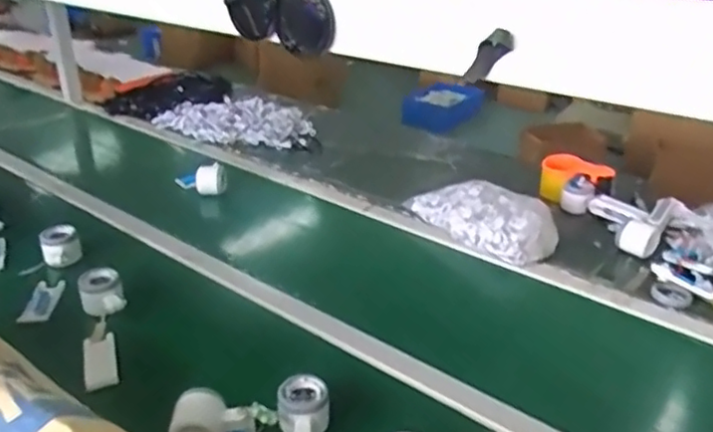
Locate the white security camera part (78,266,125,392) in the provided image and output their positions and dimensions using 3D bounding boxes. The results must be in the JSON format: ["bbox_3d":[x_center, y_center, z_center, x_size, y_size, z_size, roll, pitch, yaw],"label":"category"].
[{"bbox_3d":[-0.365,0.145,0.936,0.070,0.052,0.224,-9,28,-18],"label":"white security camera part"}]

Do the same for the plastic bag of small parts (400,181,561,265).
[{"bbox_3d":[0.231,0.002,1.191,0.141,0.078,0.296,-15,30,-28],"label":"plastic bag of small parts"}]

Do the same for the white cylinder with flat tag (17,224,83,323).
[{"bbox_3d":[-0.508,0.093,1.072,0.076,0.046,0.240,-4,40,-7],"label":"white cylinder with flat tag"}]

